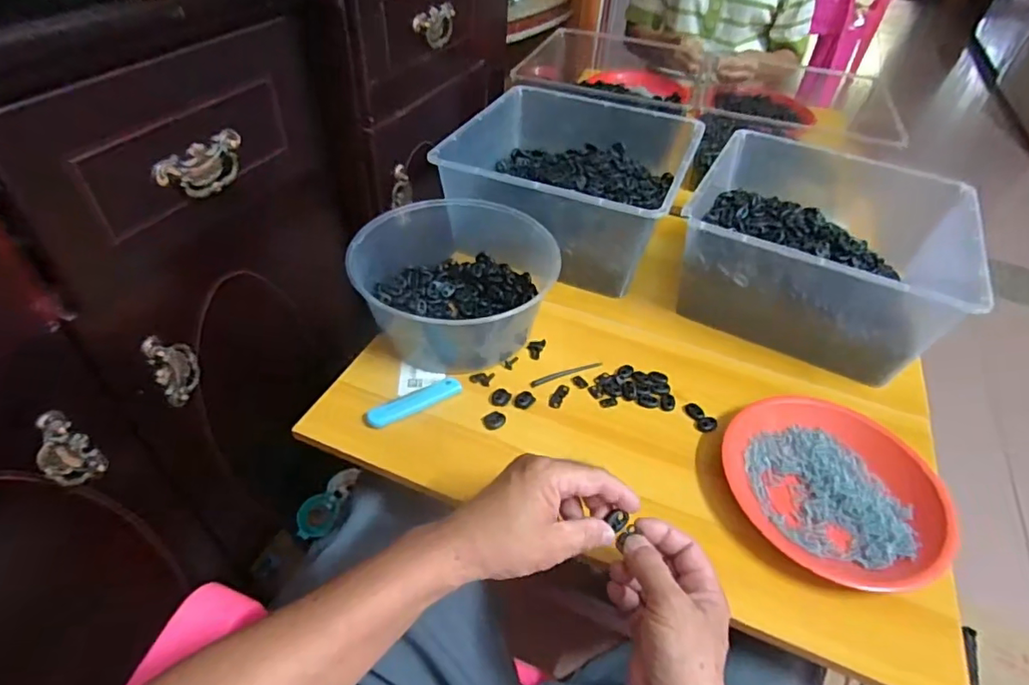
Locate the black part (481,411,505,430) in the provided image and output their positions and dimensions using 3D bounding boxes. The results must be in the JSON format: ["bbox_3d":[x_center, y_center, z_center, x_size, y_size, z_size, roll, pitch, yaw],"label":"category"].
[{"bbox_3d":[-0.021,0.079,0.561,0.023,0.004,0.021,2,44,-2],"label":"black part"}]

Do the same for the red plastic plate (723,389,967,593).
[{"bbox_3d":[0.291,0.129,0.506,0.188,0.029,0.163,23,47,18],"label":"red plastic plate"}]

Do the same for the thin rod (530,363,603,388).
[{"bbox_3d":[0.058,0.033,0.612,0.087,0.004,0.010,-16,48,-20],"label":"thin rod"}]

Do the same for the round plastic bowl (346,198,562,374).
[{"bbox_3d":[-0.070,-0.074,0.641,0.206,0.103,0.199,2,44,-2],"label":"round plastic bowl"}]

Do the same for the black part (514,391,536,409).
[{"bbox_3d":[0.010,0.061,0.580,0.020,0.005,0.022,2,44,-2],"label":"black part"}]

